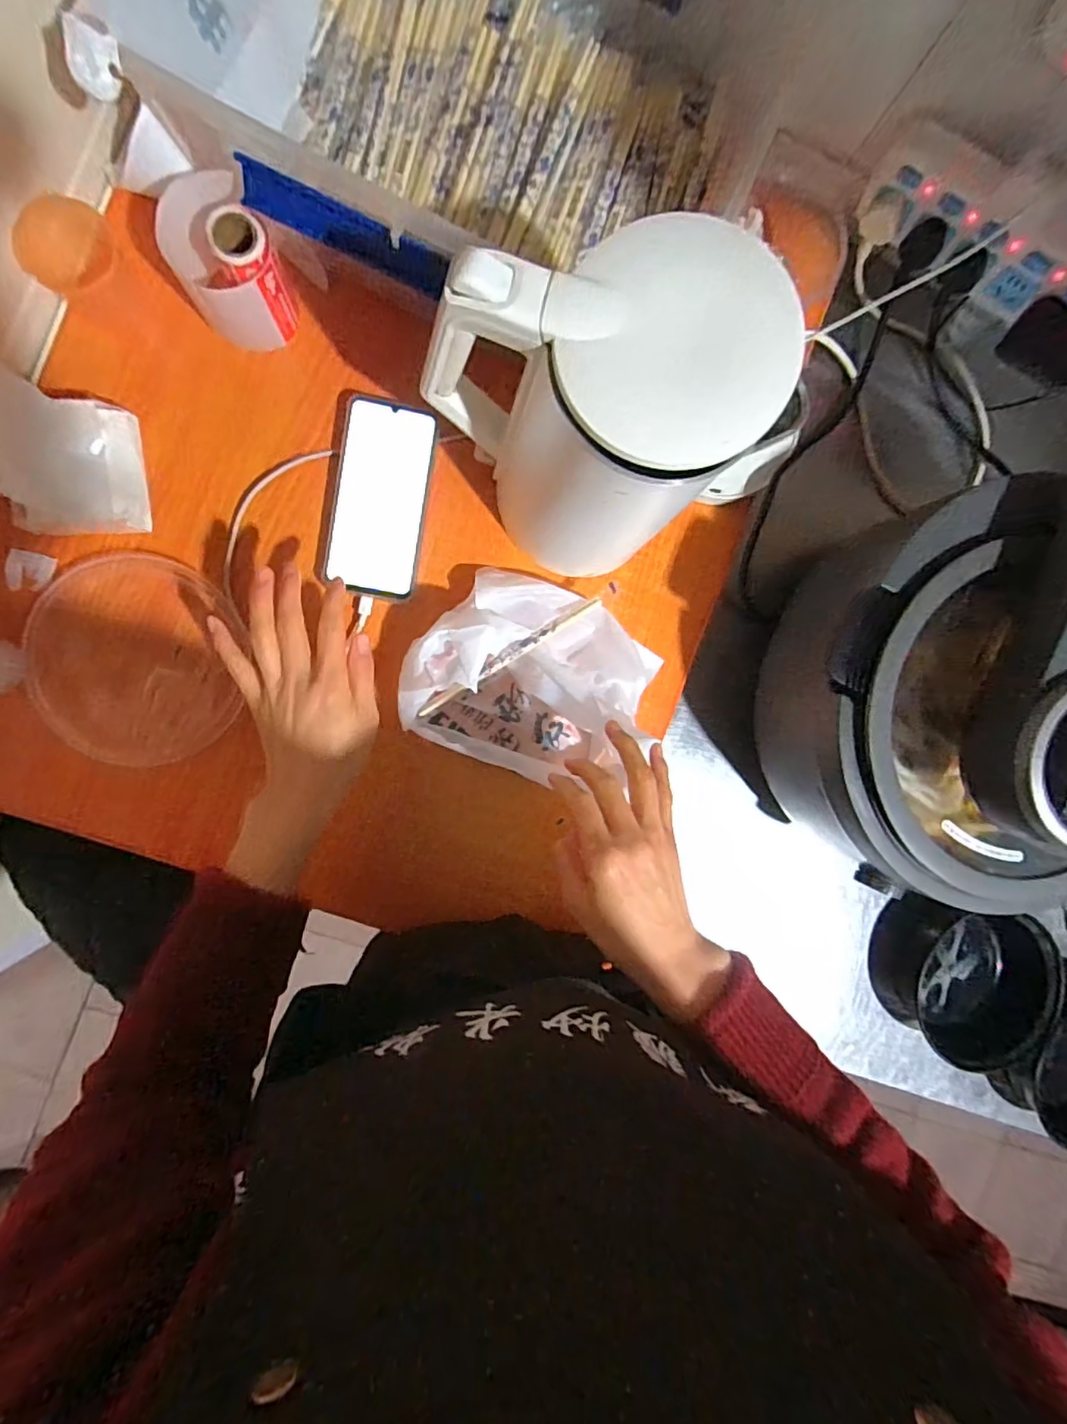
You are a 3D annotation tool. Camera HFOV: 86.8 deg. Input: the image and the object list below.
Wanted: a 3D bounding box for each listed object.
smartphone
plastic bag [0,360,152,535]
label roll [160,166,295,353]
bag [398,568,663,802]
[{"bbox_3d":[-0.132,-0.185,0.490,0.077,0.008,0.161,9,93,-7],"label":"smartphone"},{"bbox_3d":[-0.356,-0.193,0.439,0.093,0.028,0.106,-8,114,-46],"label":"plastic bag"},{"bbox_3d":[-0.238,-0.346,0.443,0.075,0.081,0.081,0,91,-7],"label":"label roll"},{"bbox_3d":[0.003,-0.028,0.496,0.206,0.078,0.164,23,88,-7],"label":"bag"}]

